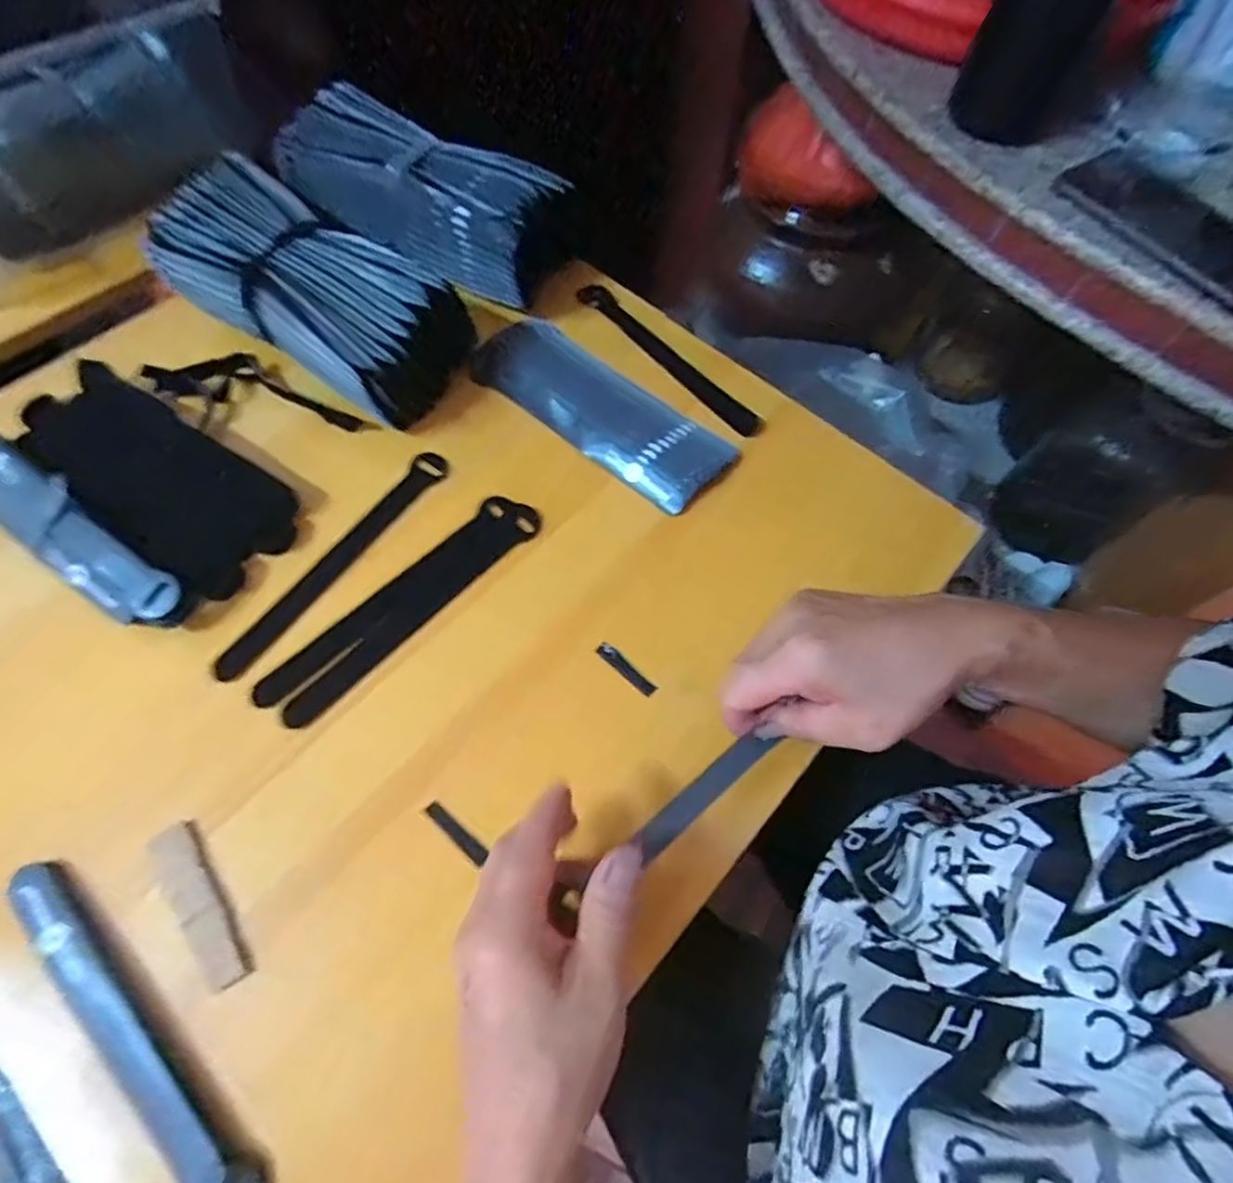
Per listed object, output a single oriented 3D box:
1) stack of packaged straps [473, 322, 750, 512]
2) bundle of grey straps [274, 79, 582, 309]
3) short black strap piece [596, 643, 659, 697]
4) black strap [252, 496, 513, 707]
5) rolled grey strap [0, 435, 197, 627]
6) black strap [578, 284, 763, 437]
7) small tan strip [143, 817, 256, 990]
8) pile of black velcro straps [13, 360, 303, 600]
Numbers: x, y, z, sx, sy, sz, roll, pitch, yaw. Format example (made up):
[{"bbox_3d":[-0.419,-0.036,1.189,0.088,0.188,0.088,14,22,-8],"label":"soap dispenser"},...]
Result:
[{"bbox_3d":[-0.011,-0.137,0.494,0.201,0.013,0.078,38,67,14],"label":"stack of packaged straps"},{"bbox_3d":[-0.144,-0.301,0.521,0.226,0.086,0.100,19,64,6],"label":"bundle of grey straps"},{"bbox_3d":[0.007,0.048,0.413,0.044,0.007,0.009,39,67,15],"label":"short black strap piece"},{"bbox_3d":[-0.143,0.001,0.423,0.020,0.011,0.194,41,68,16],"label":"black strap"},{"bbox_3d":[-0.347,-0.041,0.410,0.216,0.042,0.042,33,66,12],"label":"rolled grey strap"},{"bbox_3d":[0.039,-0.189,0.531,0.025,0.008,0.200,-37,71,-19],"label":"black strap"},{"bbox_3d":[-0.215,0.160,0.338,0.022,0.005,0.086,-30,69,-17],"label":"small tan strip"},{"bbox_3d":[-0.312,-0.079,0.443,0.205,0.025,0.086,31,66,12],"label":"pile of black velcro straps"}]

